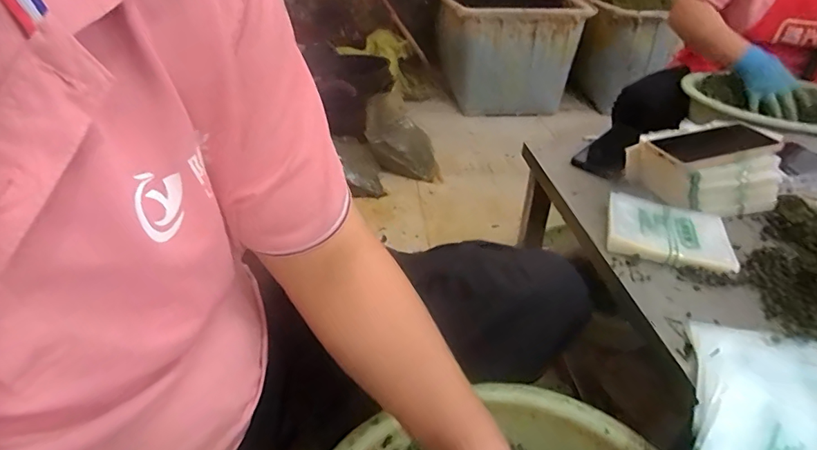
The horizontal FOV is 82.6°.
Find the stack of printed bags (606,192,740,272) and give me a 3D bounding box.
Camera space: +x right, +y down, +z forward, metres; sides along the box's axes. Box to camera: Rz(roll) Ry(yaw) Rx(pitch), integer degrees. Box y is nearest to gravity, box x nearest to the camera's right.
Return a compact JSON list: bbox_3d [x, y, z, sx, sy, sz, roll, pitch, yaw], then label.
[{"bbox_3d":[0.316,0.007,0.569,0.134,0.029,0.110,12,37,15],"label":"stack of printed bags"}]

